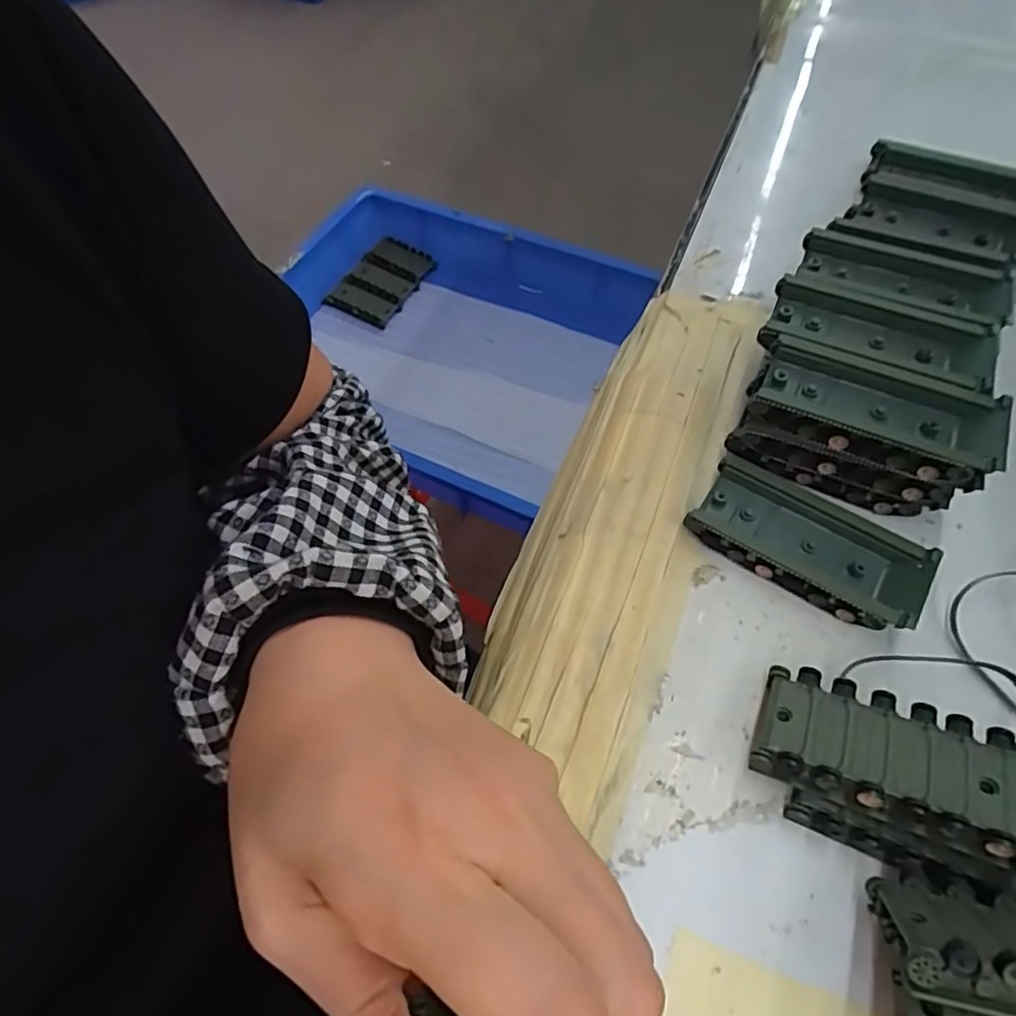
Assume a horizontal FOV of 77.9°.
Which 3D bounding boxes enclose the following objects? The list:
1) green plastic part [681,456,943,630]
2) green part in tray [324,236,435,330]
[{"bbox_3d":[0.135,0.014,0.282,0.096,0.019,0.044,31,64,18],"label":"green plastic part"},{"bbox_3d":[-0.162,-0.294,0.816,0.088,0.021,0.136,24,62,15],"label":"green part in tray"}]

